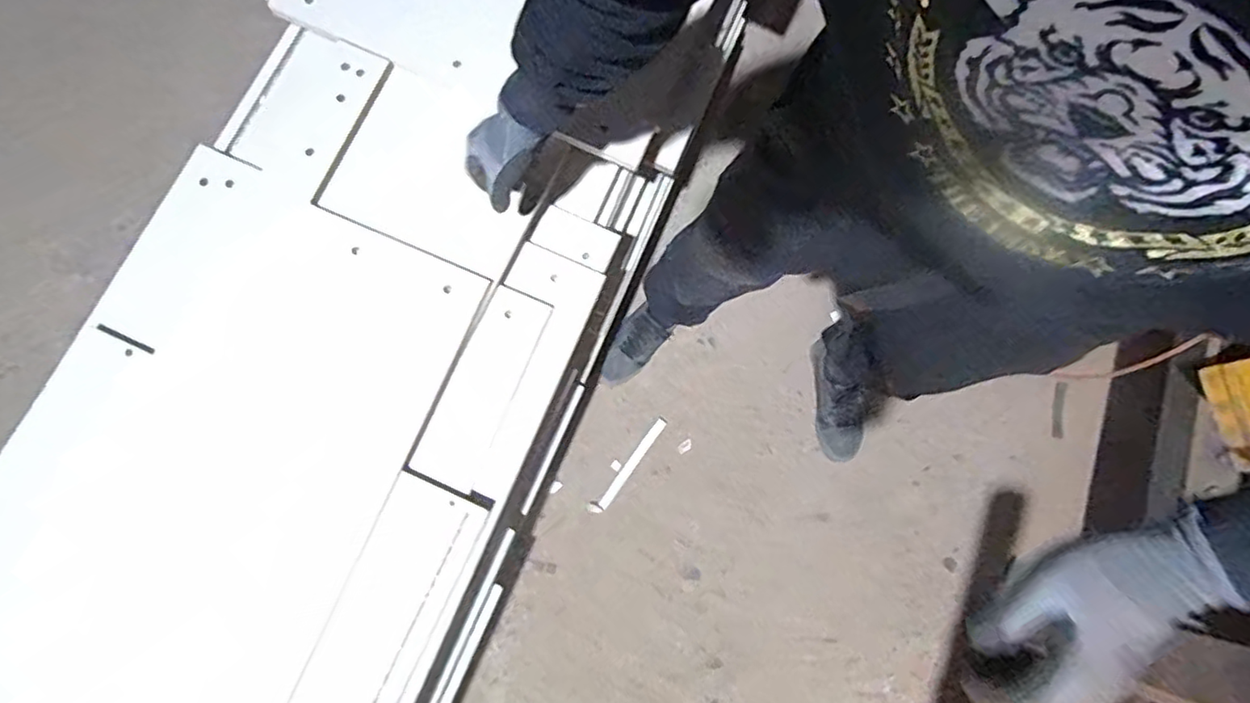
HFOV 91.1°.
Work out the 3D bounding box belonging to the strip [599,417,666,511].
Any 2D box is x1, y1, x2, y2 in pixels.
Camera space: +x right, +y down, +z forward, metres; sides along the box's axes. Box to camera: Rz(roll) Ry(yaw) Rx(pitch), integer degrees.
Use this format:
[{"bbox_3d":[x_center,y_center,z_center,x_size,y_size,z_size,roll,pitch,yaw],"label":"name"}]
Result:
[{"bbox_3d":[0.015,0.237,1.315,0.022,0.005,0.225,36,77,8],"label":"strip"}]

